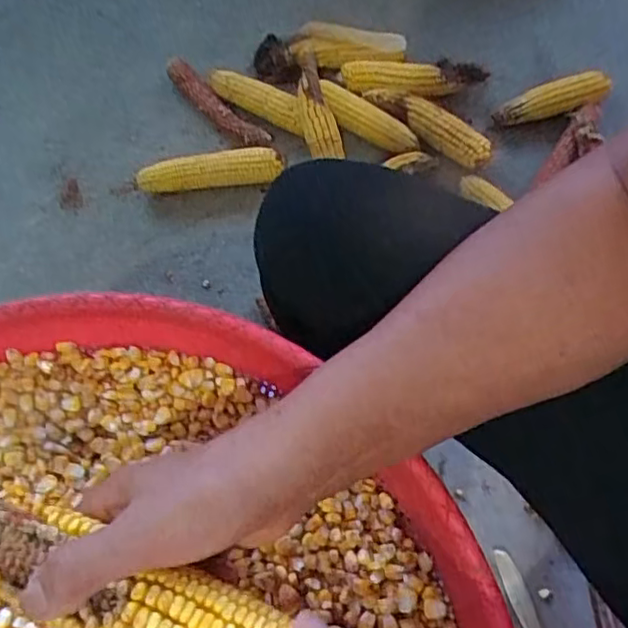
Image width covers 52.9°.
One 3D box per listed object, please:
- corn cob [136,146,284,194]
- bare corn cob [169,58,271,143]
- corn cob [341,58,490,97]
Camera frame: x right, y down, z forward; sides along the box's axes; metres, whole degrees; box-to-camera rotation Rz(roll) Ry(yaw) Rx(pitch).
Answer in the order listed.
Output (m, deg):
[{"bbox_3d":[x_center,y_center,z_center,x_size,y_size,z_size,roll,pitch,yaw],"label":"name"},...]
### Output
[{"bbox_3d":[-0.147,-0.203,0.889,0.201,0.045,0.038,-2,67,2],"label":"corn cob"},{"bbox_3d":[-0.144,-0.304,0.928,0.185,0.039,0.032,40,74,5],"label":"bare corn cob"},{"bbox_3d":[0.150,-0.346,0.936,0.210,0.042,0.052,1,67,4],"label":"corn cob"}]

